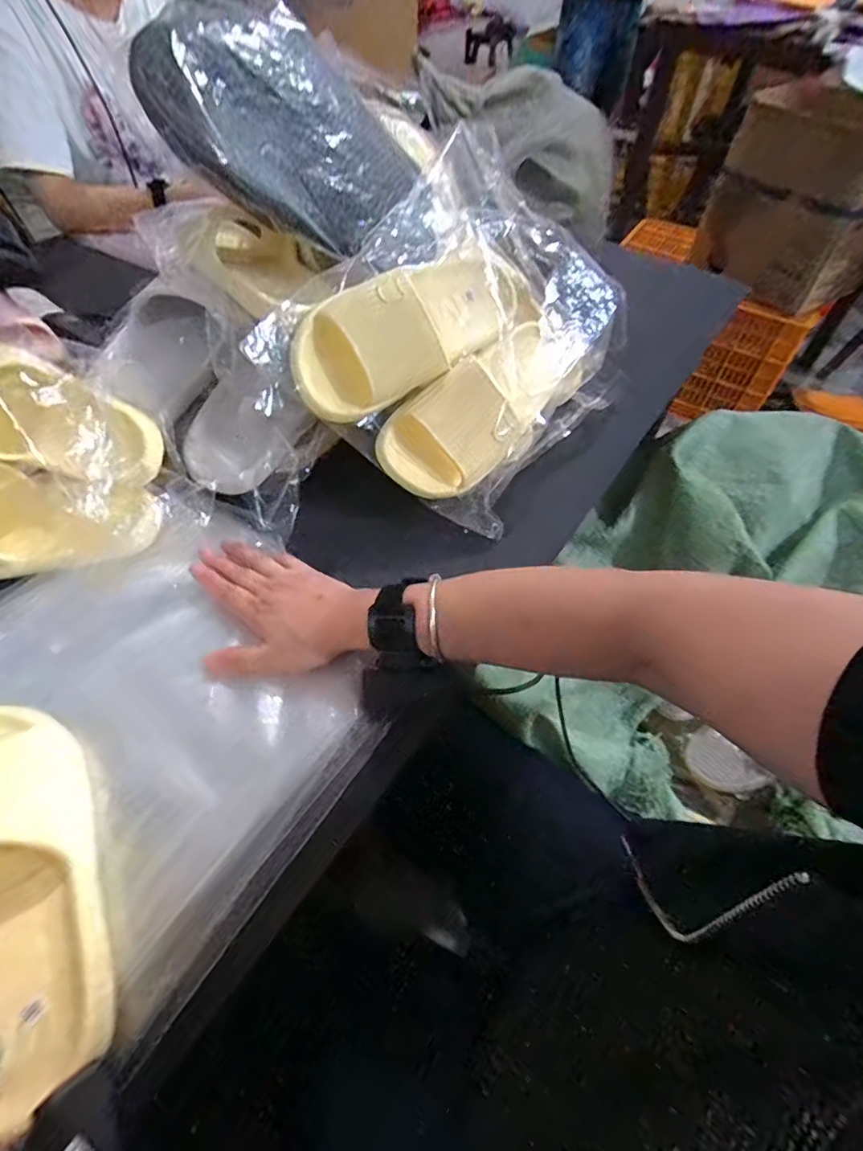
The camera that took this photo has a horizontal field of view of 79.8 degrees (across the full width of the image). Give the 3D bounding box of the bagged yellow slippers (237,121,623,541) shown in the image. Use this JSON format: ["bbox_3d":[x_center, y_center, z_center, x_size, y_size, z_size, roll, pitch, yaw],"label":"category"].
[{"bbox_3d":[0.036,-0.230,0.516,0.316,0.098,0.330,42,72,-17],"label":"bagged yellow slippers"}]

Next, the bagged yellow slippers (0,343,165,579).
[{"bbox_3d":[-0.371,-0.101,0.465,0.261,0.119,0.182,0,55,-1],"label":"bagged yellow slippers"}]

